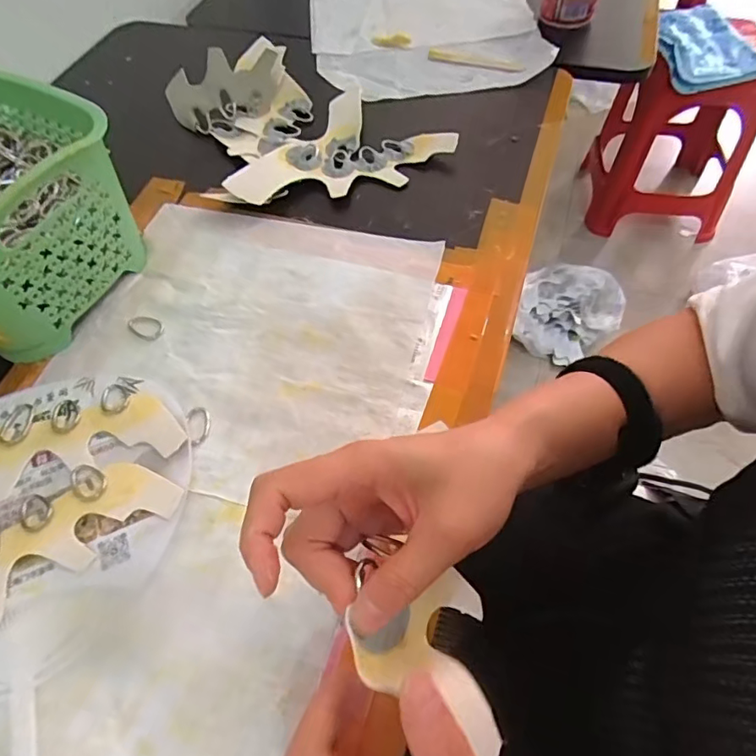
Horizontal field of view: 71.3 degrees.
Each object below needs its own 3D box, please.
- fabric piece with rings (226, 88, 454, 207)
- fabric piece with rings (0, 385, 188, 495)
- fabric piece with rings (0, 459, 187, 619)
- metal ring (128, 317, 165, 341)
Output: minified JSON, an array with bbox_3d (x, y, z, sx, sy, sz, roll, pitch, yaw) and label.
[{"bbox_3d":[-0.046,-0.210,0.502,0.193,0.026,0.140,-40,64,-20],"label":"fabric piece with rings"},{"bbox_3d":[-0.244,0.046,0.361,0.208,0.007,0.077,-17,58,-7],"label":"fabric piece with rings"},{"bbox_3d":[-0.225,0.111,0.318,0.207,0.006,0.082,-29,61,-14],"label":"fabric piece with rings"},{"bbox_3d":[-0.184,-0.040,0.417,0.032,0.004,0.018,21,61,16],"label":"metal ring"}]

